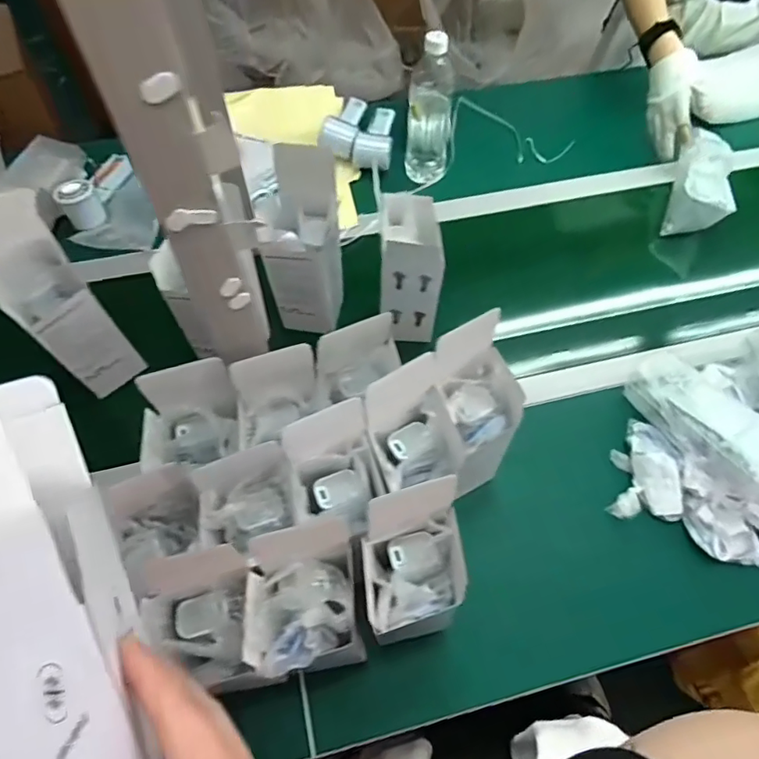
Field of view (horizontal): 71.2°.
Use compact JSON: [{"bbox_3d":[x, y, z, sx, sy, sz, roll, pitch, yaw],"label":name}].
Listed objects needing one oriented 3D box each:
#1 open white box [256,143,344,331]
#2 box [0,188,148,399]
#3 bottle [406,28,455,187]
[{"bbox_3d":[-0.090,-0.165,0.659,0.080,0.218,0.090,11,61,6],"label":"open white box"},{"bbox_3d":[-0.349,-0.077,0.596,0.089,0.245,0.056,-31,42,-17],"label":"box"},{"bbox_3d":[0.079,-0.409,0.818,0.067,0.222,0.059,6,61,3],"label":"bottle"}]

